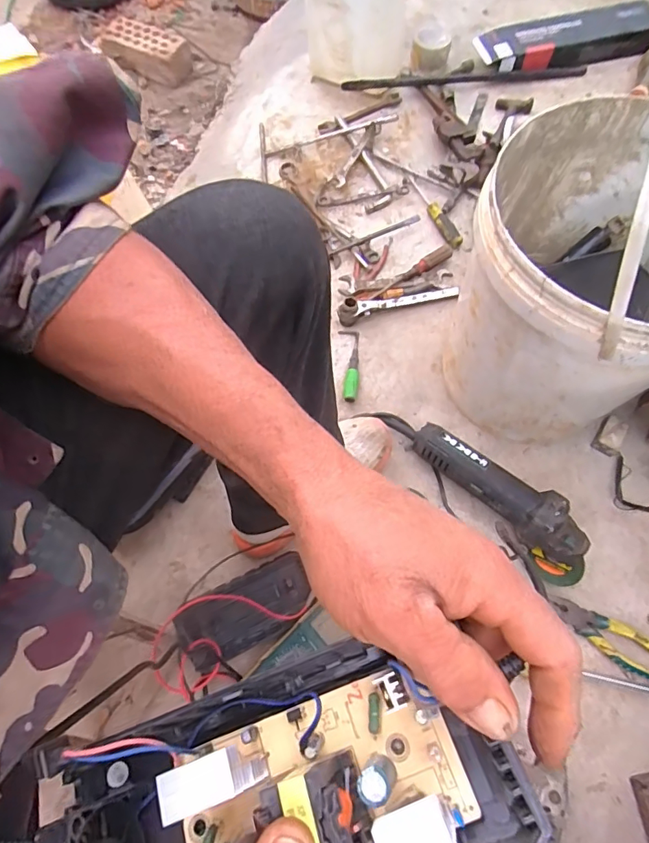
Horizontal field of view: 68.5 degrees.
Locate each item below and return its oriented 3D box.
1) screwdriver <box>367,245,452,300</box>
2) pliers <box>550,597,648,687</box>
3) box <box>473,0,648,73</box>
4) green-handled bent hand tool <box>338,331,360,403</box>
[{"bbox_3d":[0.153,-0.268,0.853,0.173,0.019,0.023,-29,72,-11],"label":"screwdriver"},{"bbox_3d":[0.391,0.294,0.646,0.170,0.016,0.054,34,72,12],"label":"pliers"},{"bbox_3d":[0.525,-0.818,1.023,0.364,0.067,0.100,-9,69,-4],"label":"box"},{"bbox_3d":[0.046,-0.097,0.803,0.035,0.019,0.142,-3,68,-2],"label":"green-handled bent hand tool"}]

